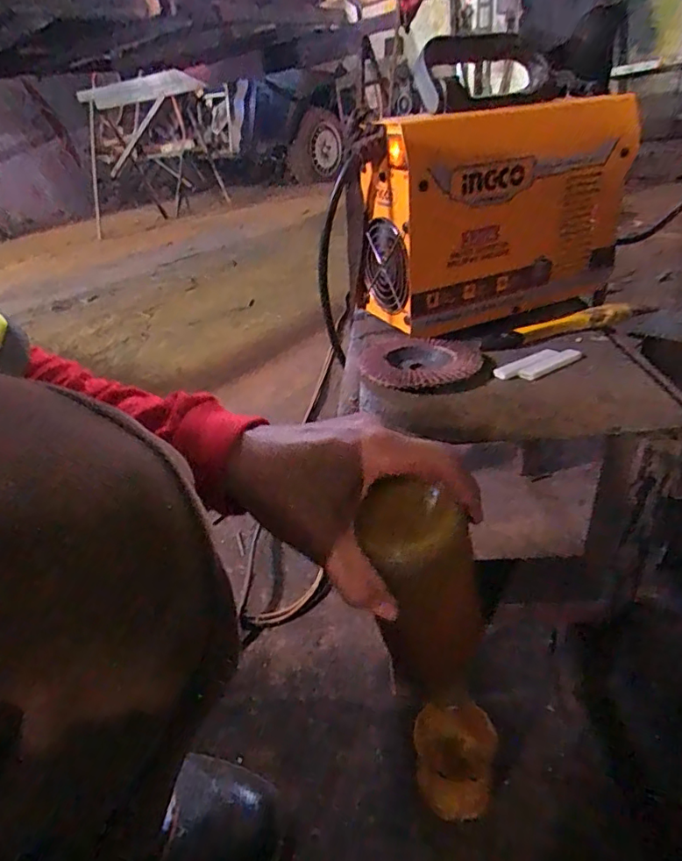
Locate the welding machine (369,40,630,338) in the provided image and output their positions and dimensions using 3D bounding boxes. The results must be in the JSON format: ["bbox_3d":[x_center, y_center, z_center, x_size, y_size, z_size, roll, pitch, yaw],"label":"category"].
[{"bbox_3d":[0.135,-0.225,0.502,0.233,0.214,0.135,-17,32,-16],"label":"welding machine"}]

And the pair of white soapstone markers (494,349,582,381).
[{"bbox_3d":[0.155,-0.054,0.418,0.073,0.008,0.025,-24,34,-26],"label":"pair of white soapstone markers"}]

